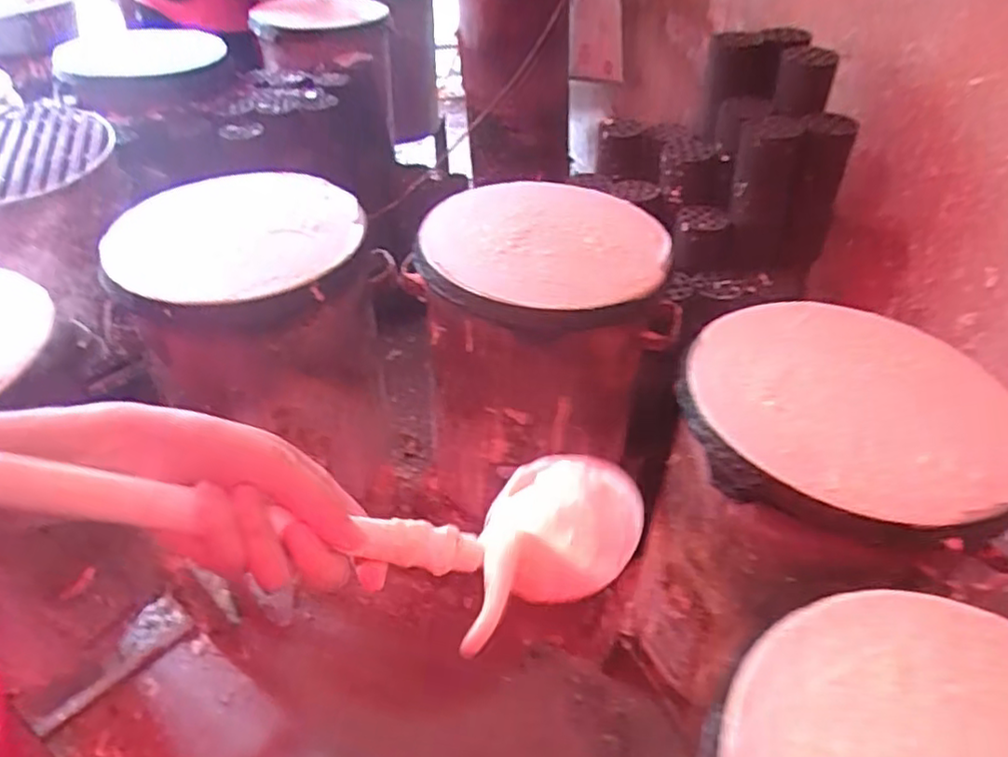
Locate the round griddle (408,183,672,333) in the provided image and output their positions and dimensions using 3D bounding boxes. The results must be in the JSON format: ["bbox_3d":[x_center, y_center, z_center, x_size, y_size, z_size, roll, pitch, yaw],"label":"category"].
[{"bbox_3d":[0.063,-0.220,1.042,0.363,0.049,0.380,3,41,-3],"label":"round griddle"}]

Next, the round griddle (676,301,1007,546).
[{"bbox_3d":[0.404,0.018,0.805,0.354,0.042,0.372,16,42,13],"label":"round griddle"}]

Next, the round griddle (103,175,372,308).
[{"bbox_3d":[-0.400,-0.221,1.017,0.344,0.049,0.344,-1,41,-7],"label":"round griddle"}]

